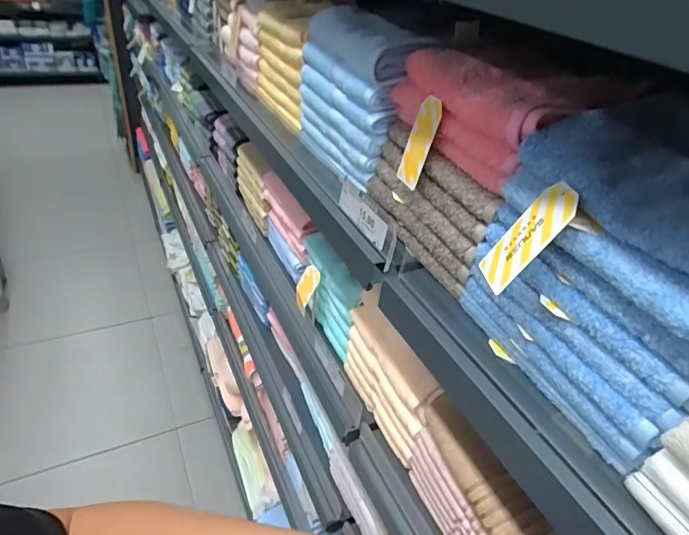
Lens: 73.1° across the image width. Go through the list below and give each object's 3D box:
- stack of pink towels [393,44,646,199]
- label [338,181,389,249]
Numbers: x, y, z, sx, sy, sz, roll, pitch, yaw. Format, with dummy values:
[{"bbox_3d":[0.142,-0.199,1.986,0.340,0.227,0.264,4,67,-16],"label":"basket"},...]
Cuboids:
[{"bbox_3d":[0.157,-0.155,0.441,0.155,0.076,0.190,-14,42,-26],"label":"stack of pink towels"},{"bbox_3d":[0.019,-0.058,0.502,0.008,0.031,0.095,-13,41,-25],"label":"label"}]

